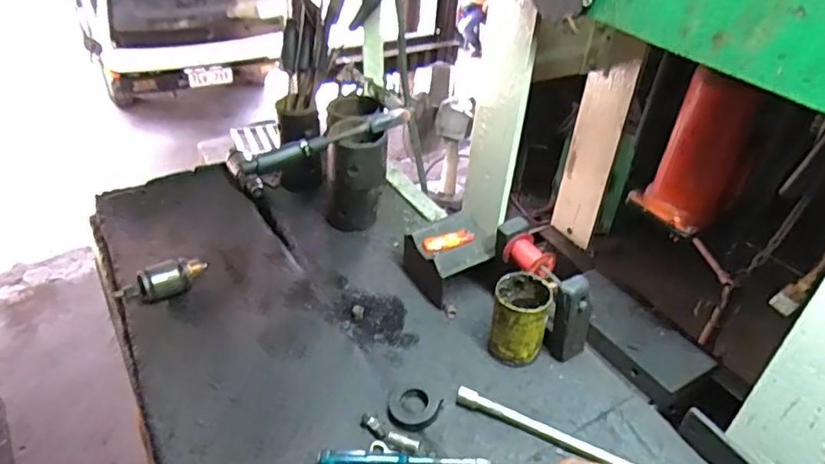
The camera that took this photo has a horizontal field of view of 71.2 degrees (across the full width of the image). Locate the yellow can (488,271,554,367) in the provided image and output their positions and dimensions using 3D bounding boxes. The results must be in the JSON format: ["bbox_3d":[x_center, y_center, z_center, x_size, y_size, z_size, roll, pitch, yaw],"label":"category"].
[{"bbox_3d":[0.151,0.124,0.806,0.074,0.112,0.073,2,37,-2],"label":"yellow can"}]

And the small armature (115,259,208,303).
[{"bbox_3d":[-0.388,0.078,0.904,0.137,0.052,0.042,-19,42,-28],"label":"small armature"}]

